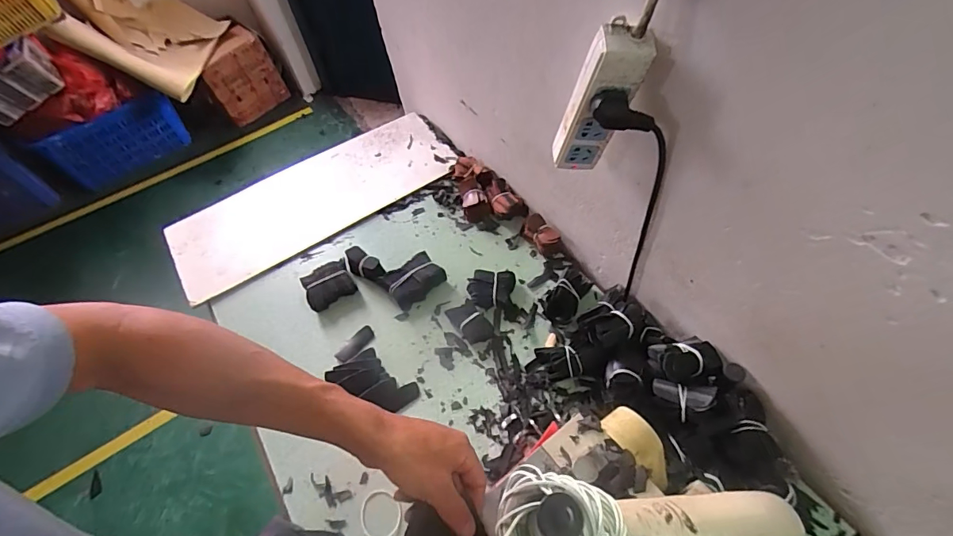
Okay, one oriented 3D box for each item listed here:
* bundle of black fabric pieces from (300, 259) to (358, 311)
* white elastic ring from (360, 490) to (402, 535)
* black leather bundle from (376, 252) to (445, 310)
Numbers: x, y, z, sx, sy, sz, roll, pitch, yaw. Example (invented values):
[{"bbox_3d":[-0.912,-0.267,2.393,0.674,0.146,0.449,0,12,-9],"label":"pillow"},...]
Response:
[{"bbox_3d":[-0.244,0.029,0.737,0.078,0.029,0.062,-28,56,-14],"label":"bundle of black fabric pieces"},{"bbox_3d":[-0.116,0.301,0.544,0.050,0.005,0.057,-8,49,-3],"label":"white elastic ring"},{"bbox_3d":[-0.102,0.020,0.728,0.090,0.032,0.063,-35,58,-19],"label":"black leather bundle"}]

